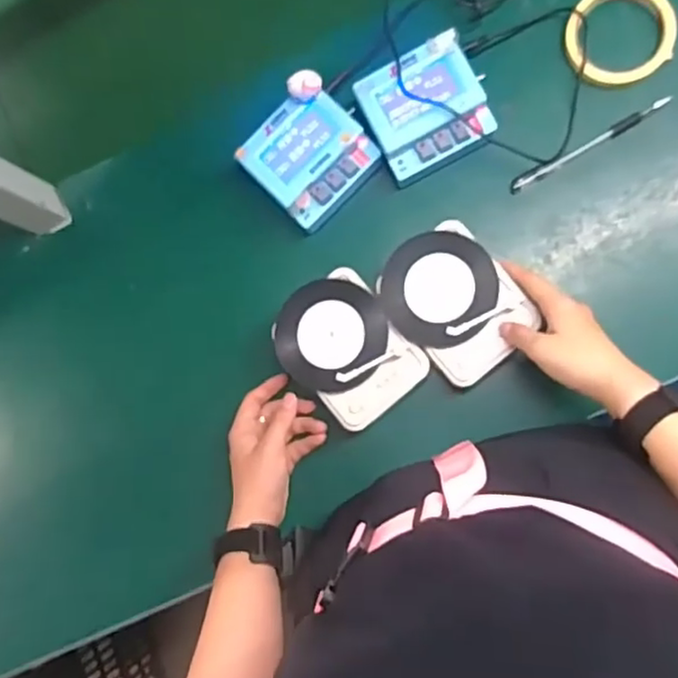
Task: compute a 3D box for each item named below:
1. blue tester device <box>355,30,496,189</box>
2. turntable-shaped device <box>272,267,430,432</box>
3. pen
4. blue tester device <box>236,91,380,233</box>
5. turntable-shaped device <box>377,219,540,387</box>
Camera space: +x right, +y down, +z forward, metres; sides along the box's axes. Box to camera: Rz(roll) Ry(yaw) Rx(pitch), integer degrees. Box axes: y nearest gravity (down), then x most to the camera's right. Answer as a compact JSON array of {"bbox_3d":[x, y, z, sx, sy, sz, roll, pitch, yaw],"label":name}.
[{"bbox_3d":[0.080,-0.212,0.604,0.103,0.042,0.099,-27,81,7],"label":"blue tester device"},{"bbox_3d":[0.005,0.007,0.587,0.100,0.019,0.130,-41,81,4],"label":"turntable-shaped device"},{"bbox_3d":[0.231,-0.180,0.602,0.159,0.006,0.013,-29,82,6],"label":"pen"},{"bbox_3d":[-0.027,-0.173,0.623,0.103,0.045,0.100,-43,79,4],"label":"blue tester device"},{"bbox_3d":[0.099,-0.033,0.570,0.101,0.017,0.131,-39,81,5],"label":"turntable-shaped device"}]

